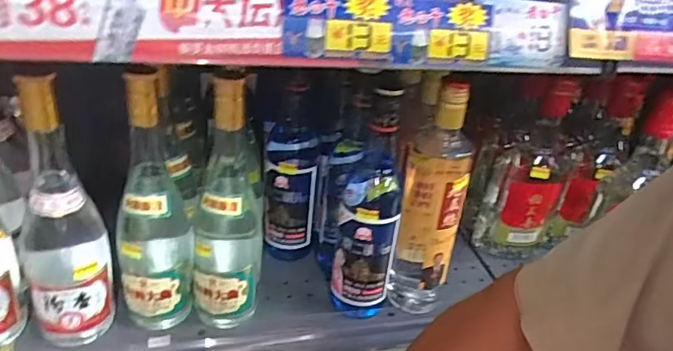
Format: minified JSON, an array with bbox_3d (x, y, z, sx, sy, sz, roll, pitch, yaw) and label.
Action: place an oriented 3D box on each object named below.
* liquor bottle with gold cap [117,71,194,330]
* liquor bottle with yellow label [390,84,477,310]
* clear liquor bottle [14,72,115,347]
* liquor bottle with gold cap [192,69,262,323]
[{"bbox_3d":[-0.179,0.023,0.513,0.068,0.261,0.084,-3,31,-16],"label":"liquor bottle with gold cap"},{"bbox_3d":[0.106,0.024,0.569,0.063,0.259,0.074,12,31,10],"label":"liquor bottle with yellow label"},{"bbox_3d":[-0.253,0.036,0.475,0.076,0.253,0.065,-9,33,-25],"label":"clear liquor bottle"},{"bbox_3d":[-0.110,0.024,0.524,0.065,0.266,0.082,2,30,-7],"label":"liquor bottle with gold cap"}]

